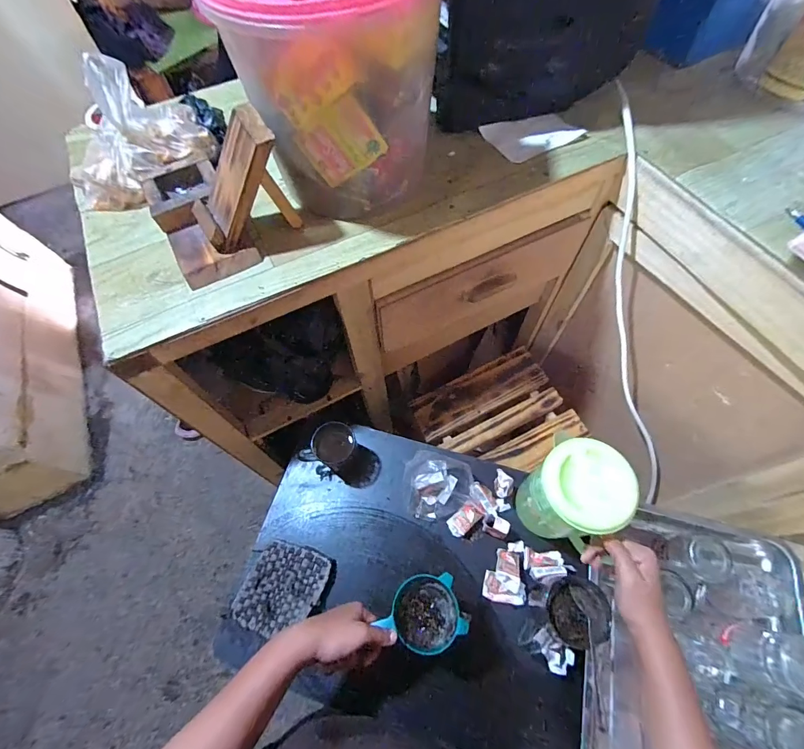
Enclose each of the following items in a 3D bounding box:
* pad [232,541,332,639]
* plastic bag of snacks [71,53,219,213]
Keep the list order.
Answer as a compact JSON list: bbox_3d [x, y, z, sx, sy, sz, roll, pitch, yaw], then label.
[{"bbox_3d":[-0.184,0.331,0.598,0.112,0.013,0.127,20,67,13],"label":"pad"},{"bbox_3d":[-0.387,-0.335,0.544,0.205,0.142,0.144,-35,67,-13],"label":"plastic bag of snacks"}]

